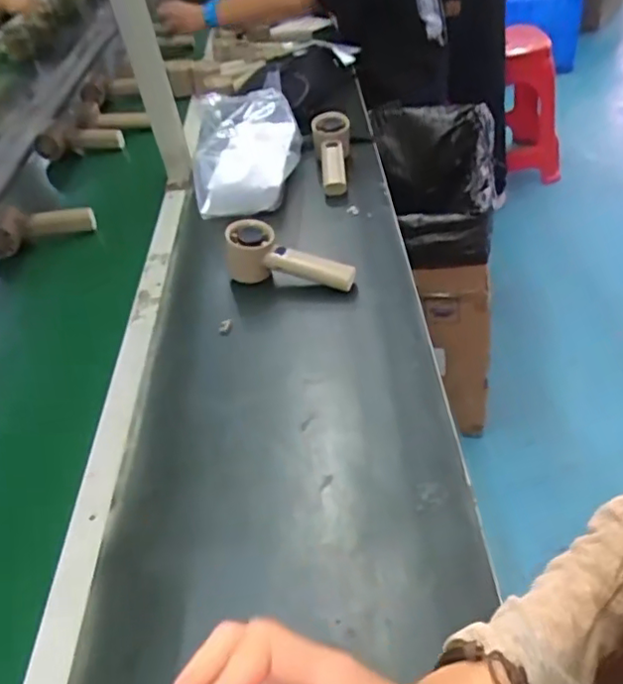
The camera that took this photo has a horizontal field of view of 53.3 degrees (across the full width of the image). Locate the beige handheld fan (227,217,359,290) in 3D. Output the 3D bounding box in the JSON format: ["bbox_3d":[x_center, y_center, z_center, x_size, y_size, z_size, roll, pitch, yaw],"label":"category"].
[{"bbox_3d":[-0.026,-0.094,0.737,0.156,0.063,0.044,16,44,4],"label":"beige handheld fan"}]

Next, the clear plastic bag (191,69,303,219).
[{"bbox_3d":[-0.098,-0.306,0.964,0.159,0.101,0.312,-4,41,-3],"label":"clear plastic bag"}]

